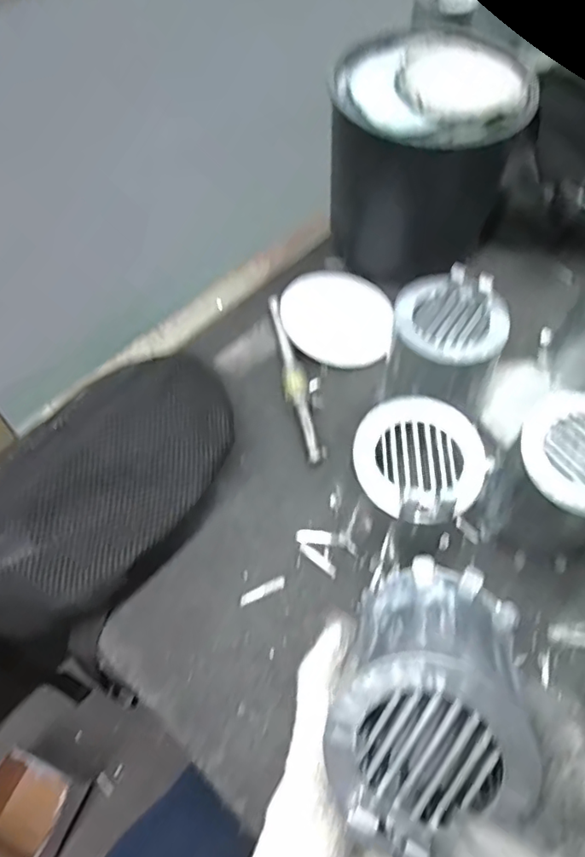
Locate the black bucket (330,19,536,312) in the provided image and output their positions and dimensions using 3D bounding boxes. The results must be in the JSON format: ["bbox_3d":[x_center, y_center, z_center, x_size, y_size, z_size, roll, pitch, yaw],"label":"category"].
[{"bbox_3d":[0.120,-0.256,0.577,0.150,0.192,0.143,-1,58,1],"label":"black bucket"}]

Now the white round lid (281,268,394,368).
[{"bbox_3d":[0.048,-0.119,0.591,0.111,0.017,0.125,5,58,5],"label":"white round lid"}]

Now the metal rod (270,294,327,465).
[{"bbox_3d":[-0.001,-0.051,0.542,0.019,0.016,0.189,-12,58,-6],"label":"metal rod"}]

